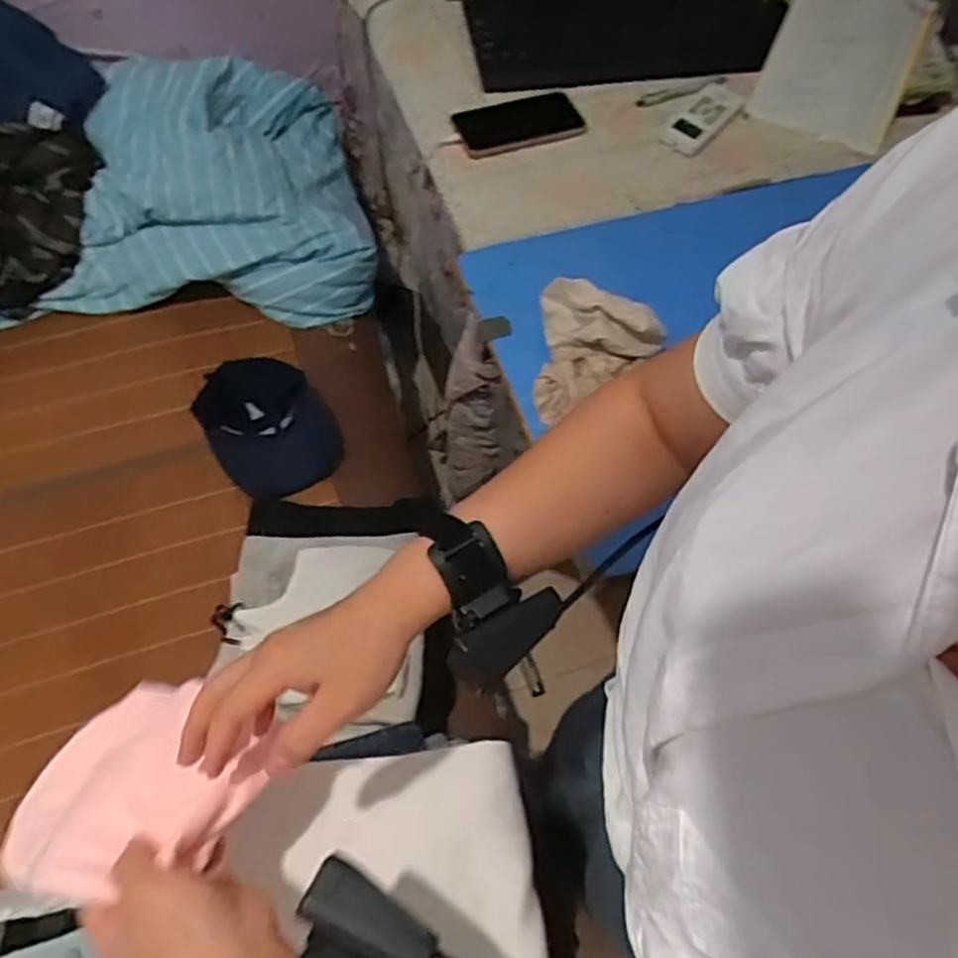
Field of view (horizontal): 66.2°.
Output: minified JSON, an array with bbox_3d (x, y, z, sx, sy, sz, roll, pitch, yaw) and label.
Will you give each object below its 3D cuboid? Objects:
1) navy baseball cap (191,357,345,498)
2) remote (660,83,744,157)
[{"bbox_3d":[-0.305,-0.082,1.077,0.175,0.061,0.206,-30,67,-18],"label":"navy baseball cap"},{"bbox_3d":[0.293,-0.470,0.954,0.058,0.015,0.147,36,65,15],"label":"remote"}]

